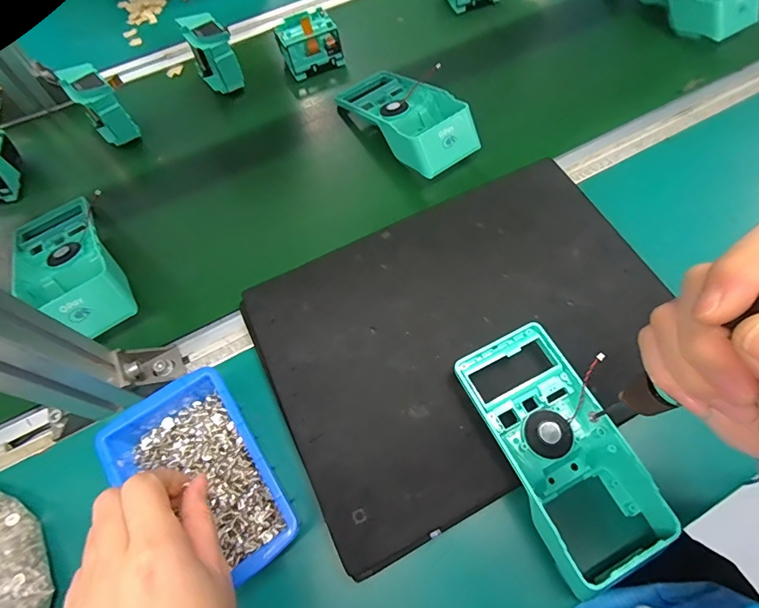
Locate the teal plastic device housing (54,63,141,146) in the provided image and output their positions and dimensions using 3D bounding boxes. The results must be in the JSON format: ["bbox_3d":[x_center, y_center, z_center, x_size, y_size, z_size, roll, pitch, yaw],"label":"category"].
[{"bbox_3d":[-0.327,-0.234,0.505,0.047,0.073,0.071,-41,70,-16],"label":"teal plastic device housing"}]

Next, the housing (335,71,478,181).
[{"bbox_3d":[0.032,-0.221,0.495,0.091,0.074,0.187,-34,68,-14],"label":"housing"}]

